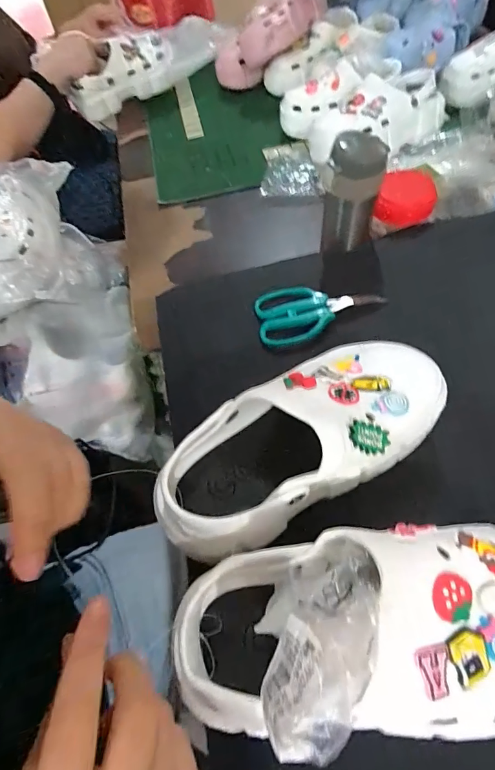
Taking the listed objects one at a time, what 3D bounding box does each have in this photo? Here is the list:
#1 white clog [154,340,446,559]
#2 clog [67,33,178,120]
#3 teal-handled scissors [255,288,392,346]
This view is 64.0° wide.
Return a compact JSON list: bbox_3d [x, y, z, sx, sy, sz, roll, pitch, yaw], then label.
[{"bbox_3d":[0.043,0.046,0.320,0.236,0.087,0.099,-33,60,-12],"label":"white clog"},{"bbox_3d":[-0.293,-0.739,0.942,0.251,0.099,0.115,-37,60,-4],"label":"clog"},{"bbox_3d":[0.082,-0.089,0.463,0.142,0.017,0.083,-12,58,0],"label":"teal-handled scissors"}]

